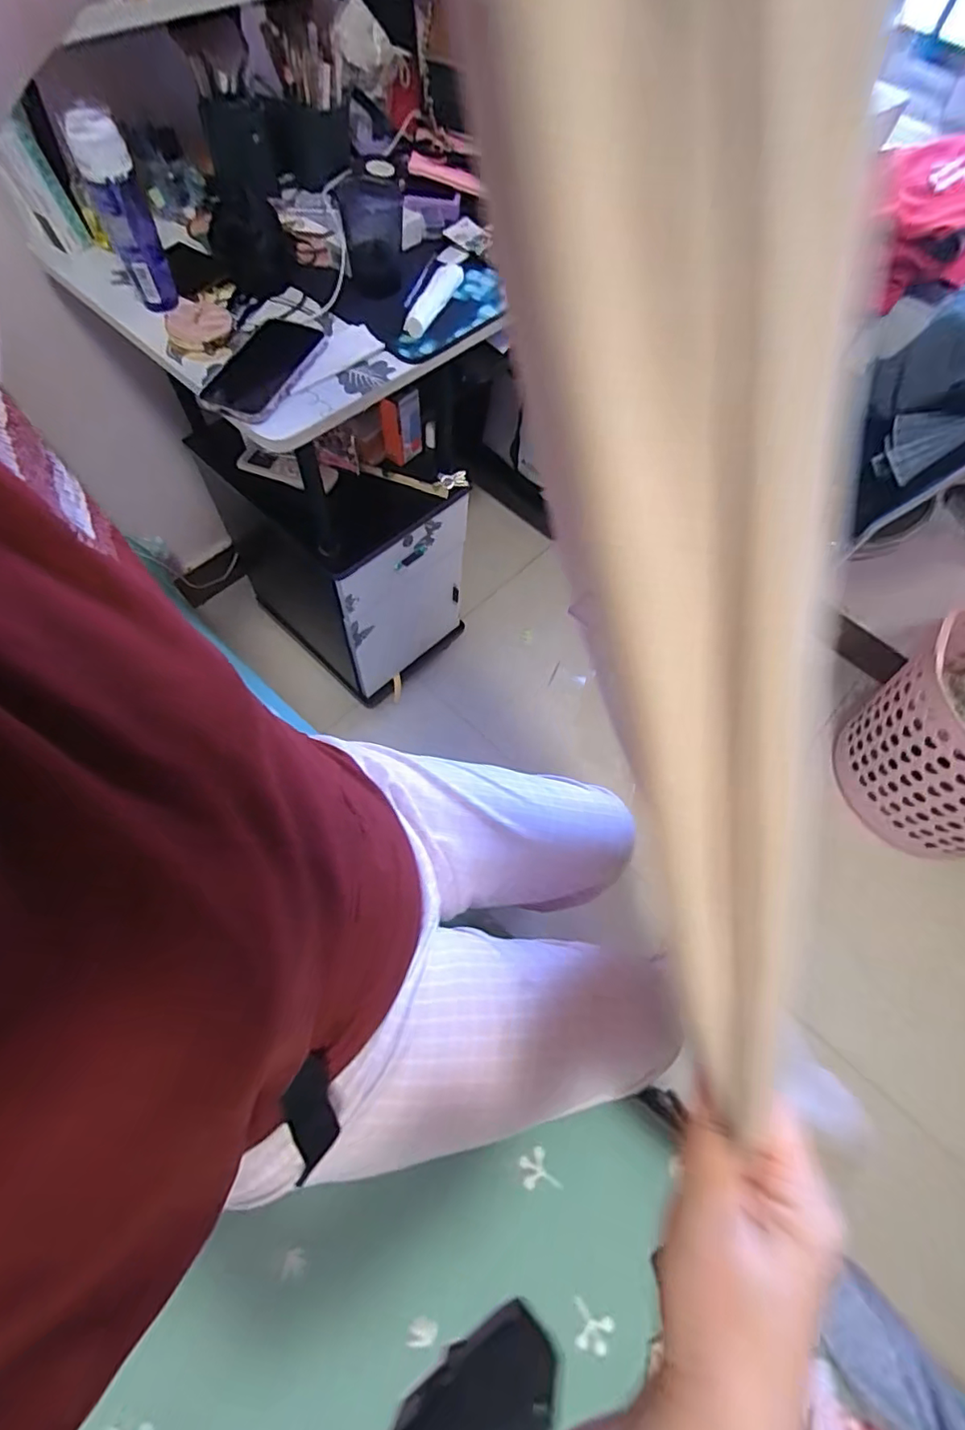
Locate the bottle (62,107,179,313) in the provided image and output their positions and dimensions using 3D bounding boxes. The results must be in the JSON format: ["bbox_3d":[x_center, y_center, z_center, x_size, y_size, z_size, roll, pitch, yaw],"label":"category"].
[{"bbox_3d":[-0.379,-0.531,0.606,0.049,0.170,0.043,-25,69,-14],"label":"bottle"}]

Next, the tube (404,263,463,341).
[{"bbox_3d":[-0.060,-0.513,0.700,0.027,0.023,0.132,23,65,7],"label":"tube"}]

